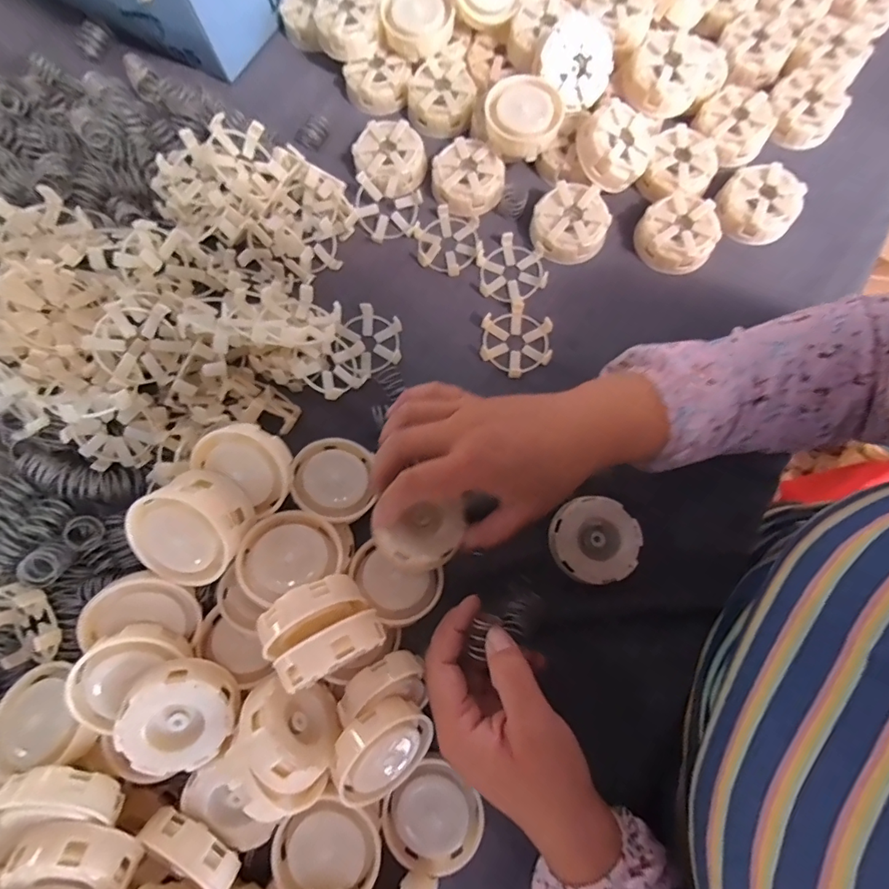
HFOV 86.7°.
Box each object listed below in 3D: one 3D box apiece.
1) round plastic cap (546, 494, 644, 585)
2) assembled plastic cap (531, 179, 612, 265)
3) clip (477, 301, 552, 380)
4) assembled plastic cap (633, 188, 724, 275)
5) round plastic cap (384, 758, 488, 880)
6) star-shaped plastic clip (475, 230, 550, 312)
[{"bbox_3d":[0.115,0.073,0.361,0.063,0.013,0.064,0,77,1],"label":"round plastic cap"},{"bbox_3d":[0.113,-0.198,0.423,0.065,0.030,0.063,0,77,1],"label":"assembled plastic cap"},{"bbox_3d":[0.062,-0.090,0.407,0.065,0.013,0.057,35,80,8],"label":"clip"},{"bbox_3d":[0.207,-0.186,0.420,0.059,0.034,0.064,0,77,1],"label":"assembled plastic cap"},{"bbox_3d":[-0.007,0.259,0.324,0.061,0.016,0.065,0,77,1],"label":"round plastic cap"},{"bbox_3d":[0.060,-0.156,0.421,0.063,0.013,0.063,26,79,7],"label":"star-shaped plastic clip"}]

